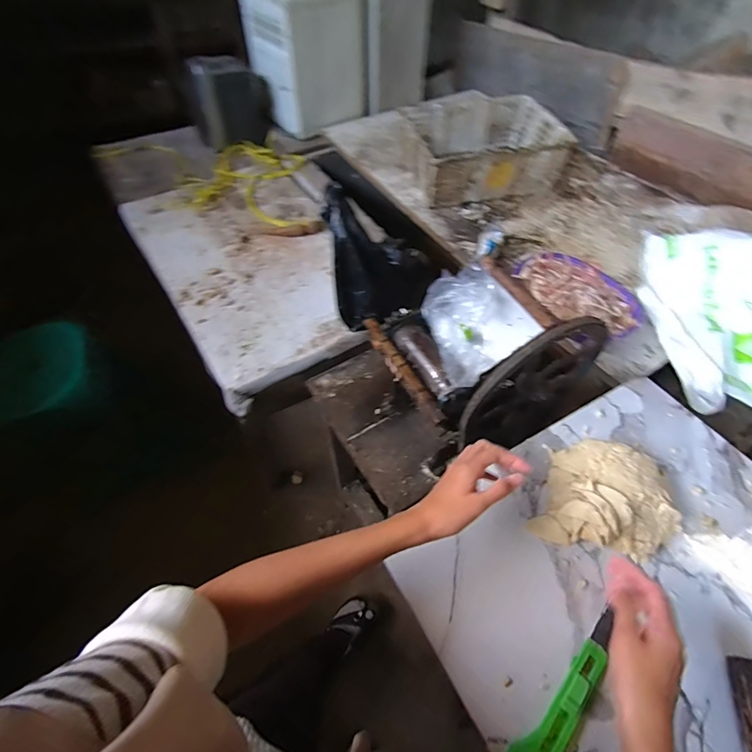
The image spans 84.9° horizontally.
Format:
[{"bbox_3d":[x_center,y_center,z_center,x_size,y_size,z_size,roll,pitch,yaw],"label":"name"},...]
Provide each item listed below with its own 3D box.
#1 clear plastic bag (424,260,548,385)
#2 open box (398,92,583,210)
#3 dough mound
[{"bbox_3d":[0.149,-0.082,0.649,0.172,0.081,0.158,-32,61,-21],"label":"clear plastic bag"},{"bbox_3d":[0.343,-0.736,1.342,0.477,0.158,0.352,-10,55,-8],"label":"open box"},{"bbox_3d":[0.282,0.144,0.499,0.154,0.057,0.124,11,55,7],"label":"dough mound"}]

